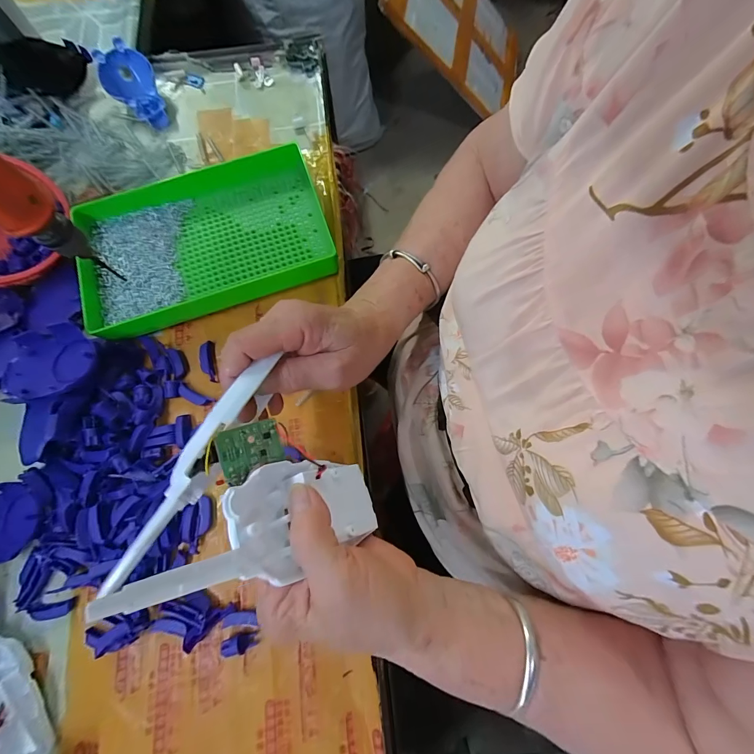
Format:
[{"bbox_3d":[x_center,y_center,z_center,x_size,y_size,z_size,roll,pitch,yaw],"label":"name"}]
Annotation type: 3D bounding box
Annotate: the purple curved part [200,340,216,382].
[{"bbox_3d":[-0.167,-0.014,0.348,0.013,0.007,0.043,-11,74,0],"label":"purple curved part"}]

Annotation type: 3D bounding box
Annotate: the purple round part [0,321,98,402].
[{"bbox_3d":[-0.291,-0.014,0.315,0.085,0.019,0.065,-13,74,-1],"label":"purple round part"}]

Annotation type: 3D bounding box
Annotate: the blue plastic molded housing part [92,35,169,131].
[{"bbox_3d":[-0.289,-0.343,0.422,0.057,0.028,0.099,-27,92,-9],"label":"blue plastic molded housing part"}]

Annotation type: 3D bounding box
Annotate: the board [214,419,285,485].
[{"bbox_3d":[-0.080,0.046,0.226,0.041,0.004,0.032,-13,88,-46],"label":"board"}]

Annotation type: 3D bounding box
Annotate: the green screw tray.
[{"bbox_3d":[-0.178,-0.140,0.364,0.251,0.037,0.152,-19,74,-3],"label":"green screw tray"}]

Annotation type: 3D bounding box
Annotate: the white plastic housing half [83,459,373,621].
[{"bbox_3d":[-0.059,0.081,0.193,0.027,0.156,0.060,-33,74,33],"label":"white plastic housing half"}]

